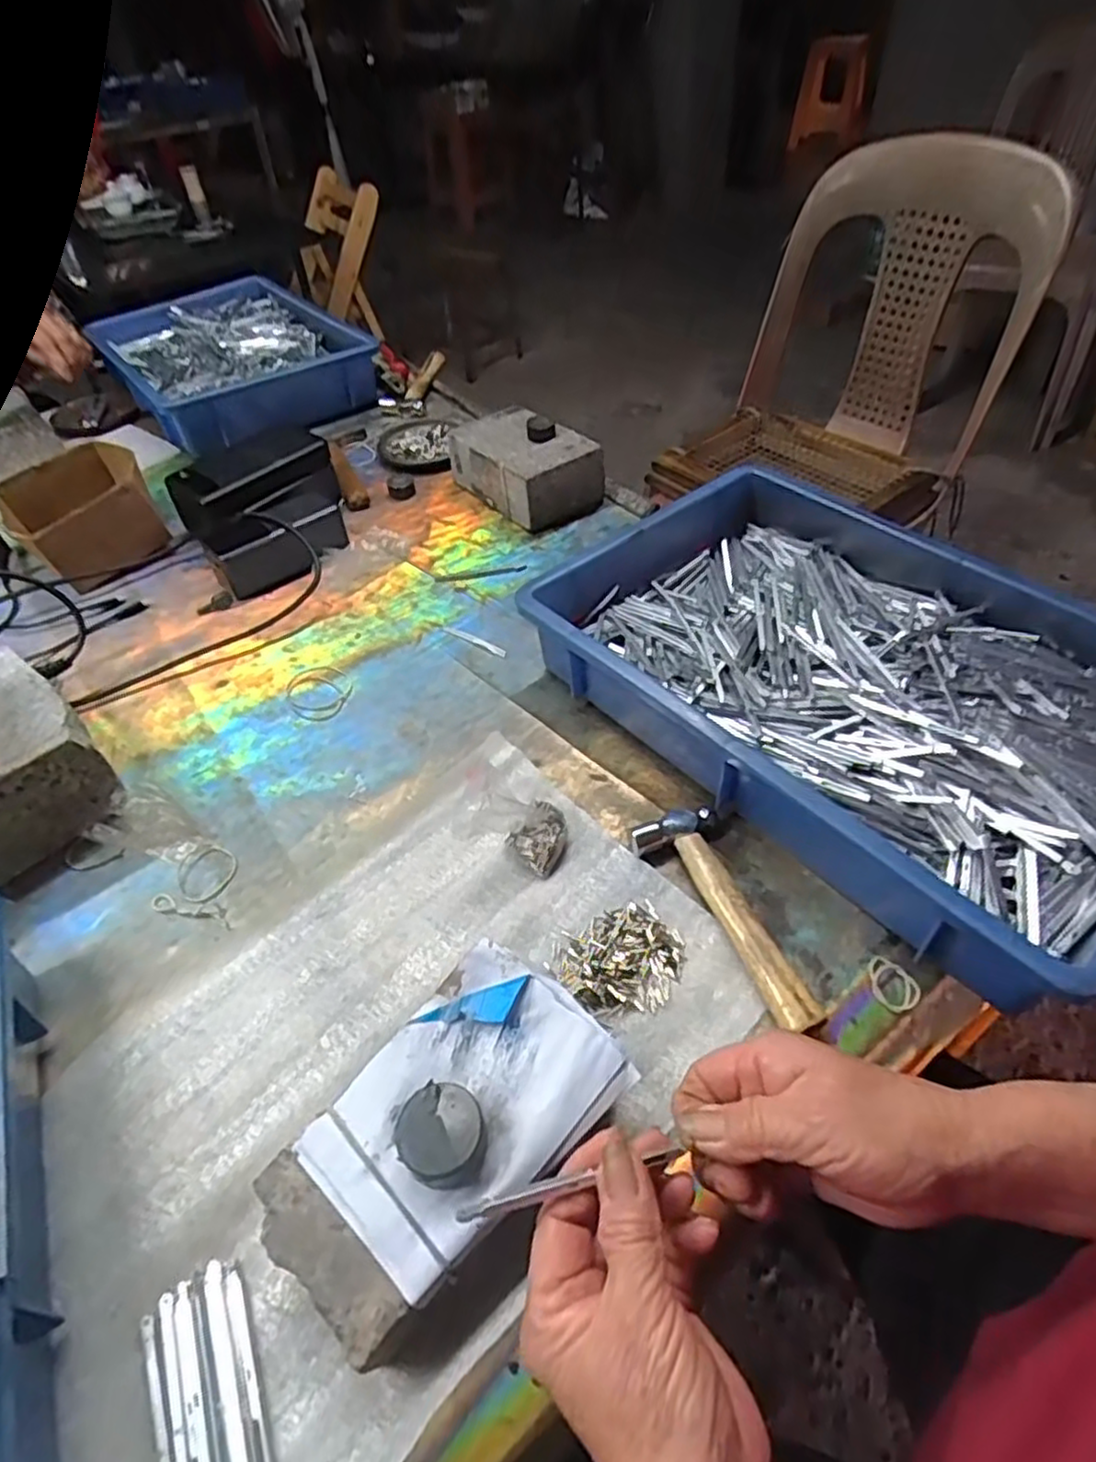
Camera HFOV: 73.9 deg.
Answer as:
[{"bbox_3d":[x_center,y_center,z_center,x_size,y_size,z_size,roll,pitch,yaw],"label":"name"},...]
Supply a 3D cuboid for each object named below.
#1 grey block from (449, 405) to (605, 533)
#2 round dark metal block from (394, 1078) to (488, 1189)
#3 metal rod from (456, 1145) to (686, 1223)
[{"bbox_3d":[-0.028,-0.294,0.802,0.098,0.073,0.158,-34,53,-25],"label":"grey block"},{"bbox_3d":[-0.048,0.183,0.329,0.038,0.021,0.038,-2,47,2],"label":"round dark metal block"},{"bbox_3d":[0.010,0.172,0.278,0.089,0.004,0.005,-7,46,-16],"label":"metal rod"}]

